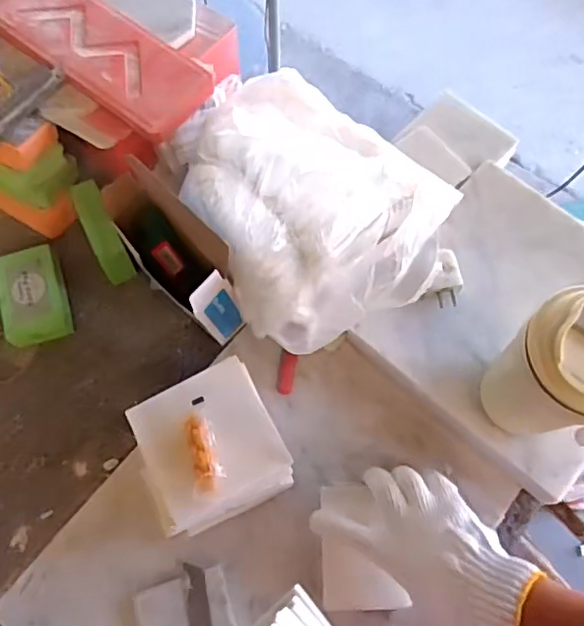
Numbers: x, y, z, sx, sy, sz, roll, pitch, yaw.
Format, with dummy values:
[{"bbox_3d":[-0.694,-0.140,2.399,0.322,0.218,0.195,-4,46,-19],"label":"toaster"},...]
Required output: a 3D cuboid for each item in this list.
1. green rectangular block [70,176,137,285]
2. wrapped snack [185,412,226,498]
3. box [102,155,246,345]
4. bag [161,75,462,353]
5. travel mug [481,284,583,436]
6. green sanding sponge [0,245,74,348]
[{"bbox_3d":[-0.191,-0.081,0.606,0.027,0.017,0.105,-23,99,-5],"label":"green rectangular block"},{"bbox_3d":[-0.066,0.107,0.457,0.023,0.011,0.061,-11,71,-2],"label":"wrapped snack"},{"bbox_3d":[-0.106,-0.051,0.562,0.057,0.156,0.146,-42,75,-11],"label":"box"},{"bbox_3d":[0.015,-0.113,0.531,0.219,0.083,0.273,-28,72,-7],"label":"bag"},{"bbox_3d":[0.201,0.045,0.454,0.077,0.160,0.081,-1,71,2],"label":"travel mug"},{"bbox_3d":[-0.265,-0.016,0.616,0.060,0.029,0.097,-15,71,-3],"label":"green sanding sponge"}]

